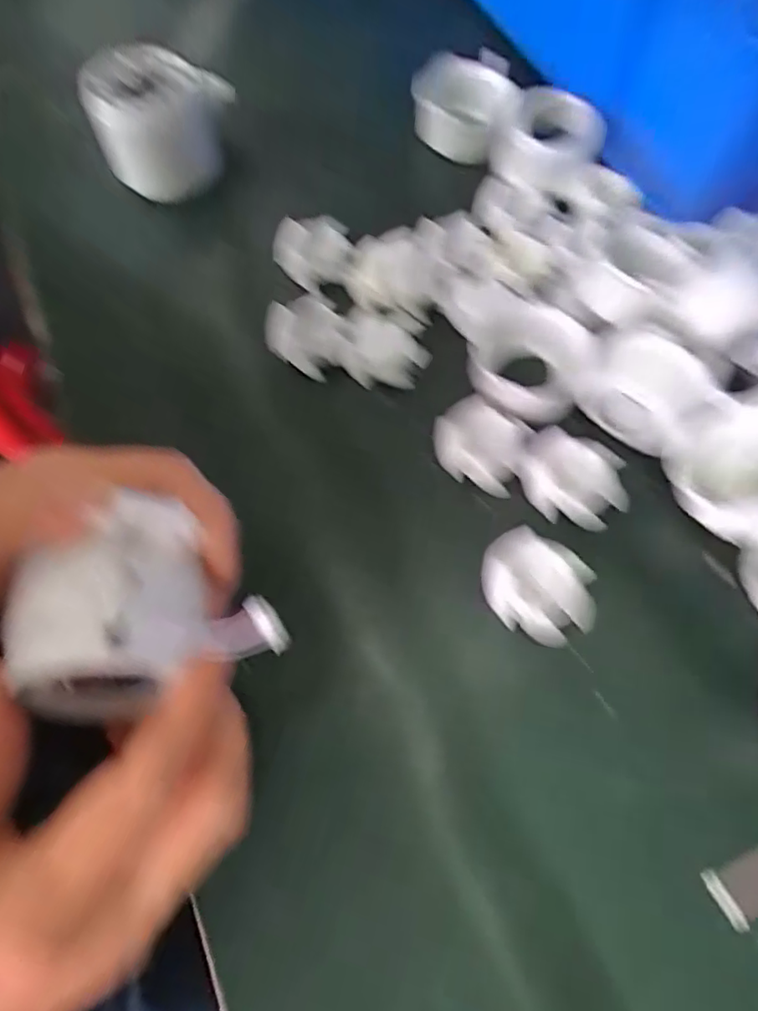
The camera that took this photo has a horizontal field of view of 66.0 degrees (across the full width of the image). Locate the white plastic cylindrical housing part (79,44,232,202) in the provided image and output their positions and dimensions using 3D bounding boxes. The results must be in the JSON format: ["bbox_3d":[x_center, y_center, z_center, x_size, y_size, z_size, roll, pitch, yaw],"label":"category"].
[{"bbox_3d":[-0.125,-0.215,0.331,0.063,0.050,0.058,5,69,3],"label":"white plastic cylindrical housing part"}]

